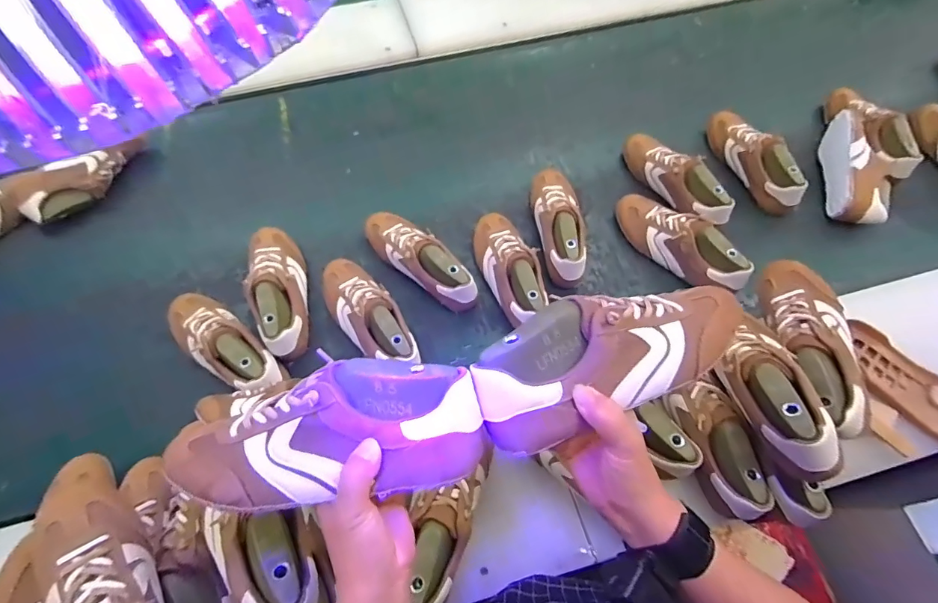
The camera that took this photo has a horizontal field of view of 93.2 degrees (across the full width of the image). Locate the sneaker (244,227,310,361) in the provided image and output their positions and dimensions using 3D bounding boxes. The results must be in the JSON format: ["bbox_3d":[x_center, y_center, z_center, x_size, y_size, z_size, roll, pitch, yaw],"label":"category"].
[{"bbox_3d":[-0.328,-0.030,0.751,0.088,0.083,0.262,-18,63,-8],"label":"sneaker"}]

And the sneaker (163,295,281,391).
[{"bbox_3d":[-0.391,0.064,0.699,0.279,0.072,0.090,28,64,27],"label":"sneaker"}]

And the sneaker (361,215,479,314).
[{"bbox_3d":[-0.092,-0.085,0.793,0.264,0.079,0.086,40,73,17],"label":"sneaker"}]

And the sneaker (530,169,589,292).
[{"bbox_3d":[0.167,-0.145,0.826,0.083,0.099,0.255,-4,62,-1],"label":"sneaker"}]

